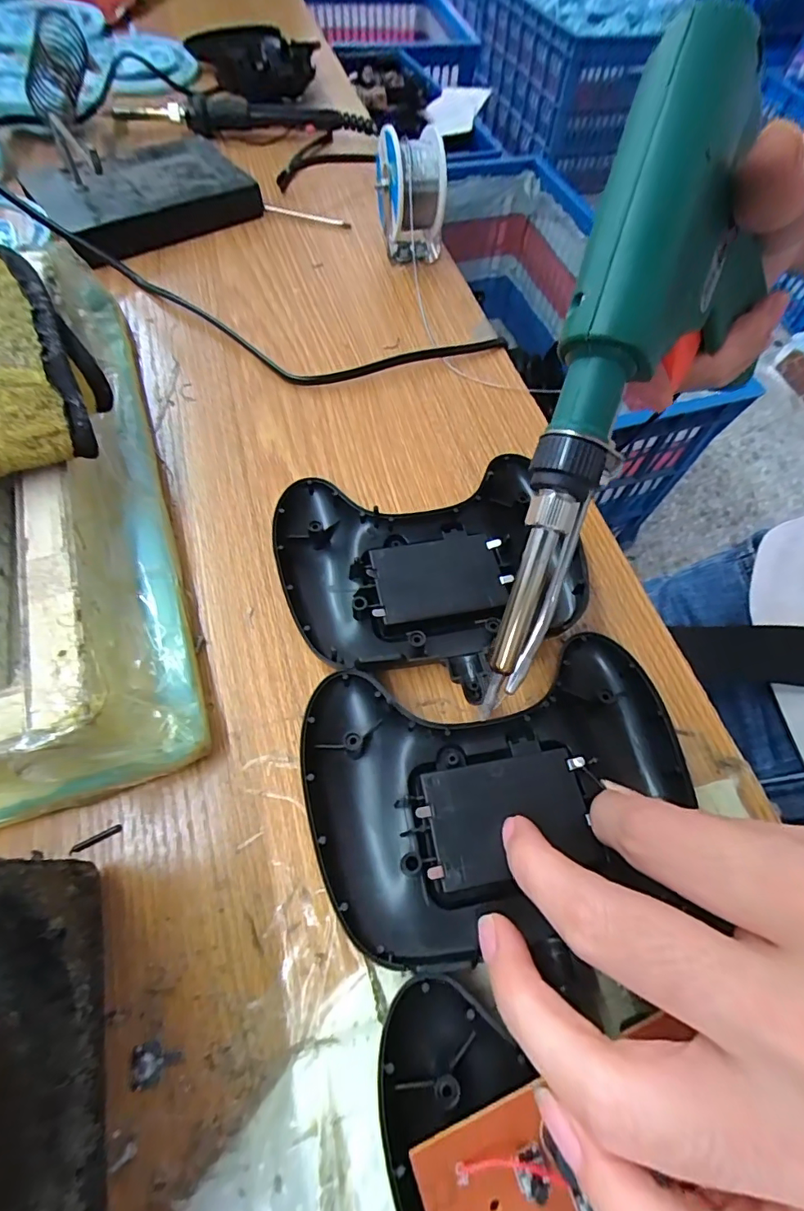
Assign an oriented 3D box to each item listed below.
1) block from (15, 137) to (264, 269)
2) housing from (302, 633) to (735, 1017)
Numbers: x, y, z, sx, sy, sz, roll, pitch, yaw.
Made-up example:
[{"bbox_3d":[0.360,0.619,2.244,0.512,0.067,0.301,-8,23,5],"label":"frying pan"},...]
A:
[{"bbox_3d":[-0.167,-0.270,0.331,0.125,0.022,0.096,-33,69,-19],"label":"block"},{"bbox_3d":[0.032,0.066,0.166,0.122,0.015,0.097,-8,63,-7],"label":"housing"}]

